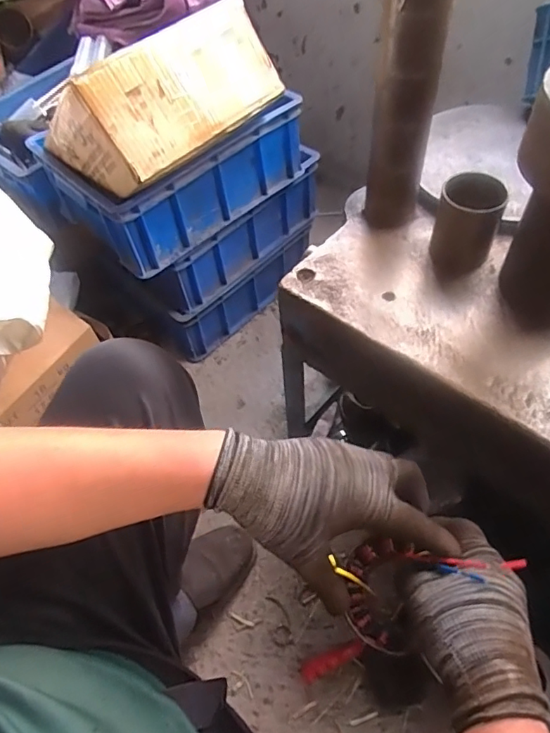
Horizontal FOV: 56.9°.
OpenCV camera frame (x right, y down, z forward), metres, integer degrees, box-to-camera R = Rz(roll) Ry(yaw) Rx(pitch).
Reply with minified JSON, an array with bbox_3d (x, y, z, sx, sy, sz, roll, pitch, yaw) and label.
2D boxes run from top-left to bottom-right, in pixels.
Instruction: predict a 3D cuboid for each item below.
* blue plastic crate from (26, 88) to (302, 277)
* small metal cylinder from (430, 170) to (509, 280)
[{"bbox_3d":[-0.179,-0.361,0.904,0.269,0.160,0.386,37,65,26],"label":"blue plastic crate"},{"bbox_3d":[0.219,-0.163,0.580,0.069,0.099,0.079,18,58,16],"label":"small metal cylinder"}]

